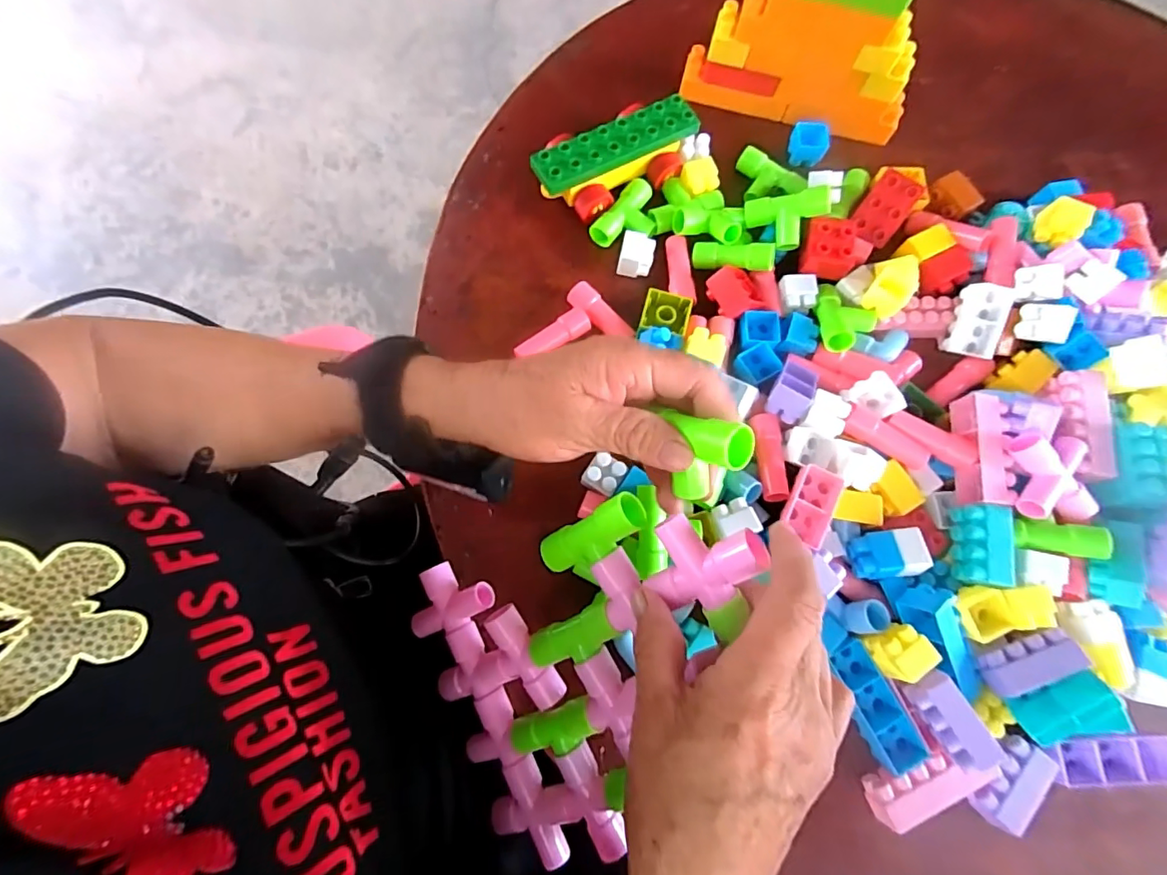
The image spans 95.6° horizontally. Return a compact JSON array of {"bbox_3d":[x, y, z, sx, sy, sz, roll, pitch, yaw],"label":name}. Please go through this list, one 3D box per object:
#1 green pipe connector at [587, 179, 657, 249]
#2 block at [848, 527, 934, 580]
[{"bbox_3d":[0.036,-0.167,0.403,0.036,0.013,0.060,42,78,10],"label":"green pipe connector"},{"bbox_3d":[0.183,0.071,0.319,0.040,0.021,0.026,-10,59,18],"label":"block"}]

